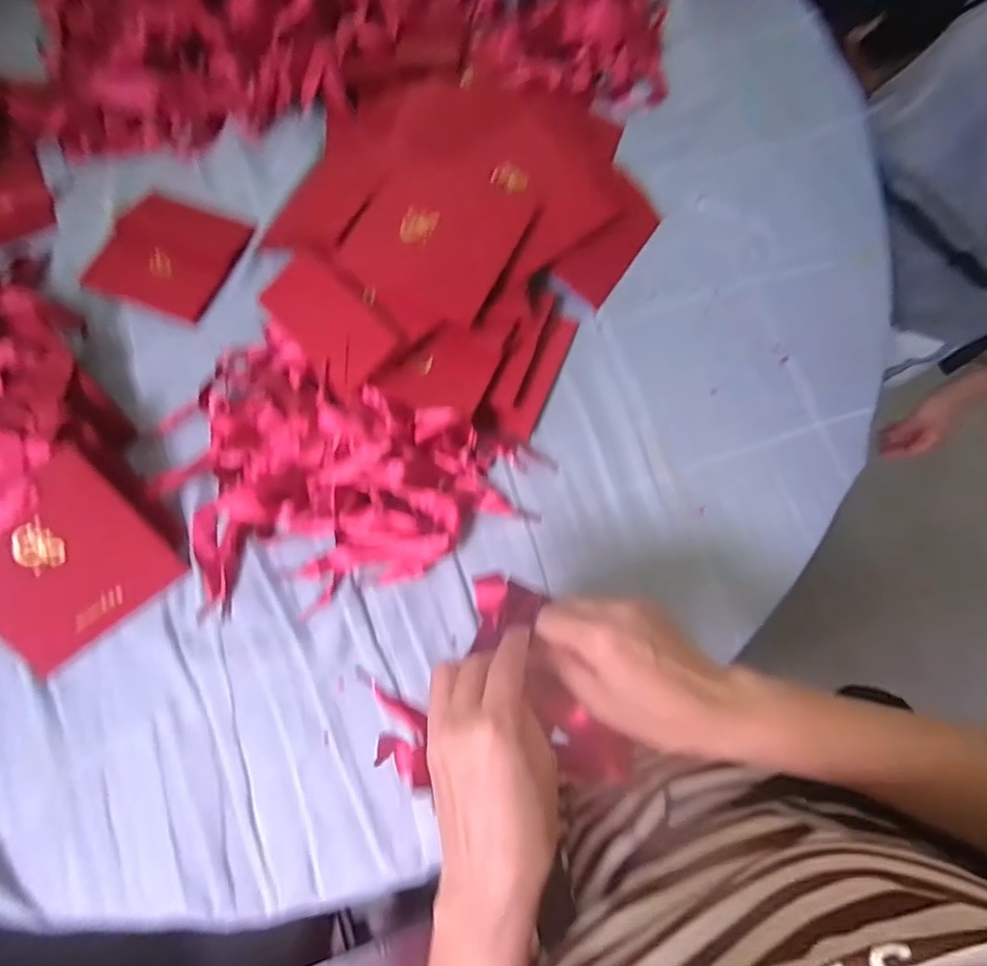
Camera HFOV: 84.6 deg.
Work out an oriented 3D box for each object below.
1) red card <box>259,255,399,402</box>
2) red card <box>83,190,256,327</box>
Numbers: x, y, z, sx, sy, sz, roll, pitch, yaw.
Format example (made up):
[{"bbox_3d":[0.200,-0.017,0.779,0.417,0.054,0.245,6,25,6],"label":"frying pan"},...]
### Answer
[{"bbox_3d":[-0.146,-0.141,0.478,0.071,0.007,0.127,-42,86,-9],"label":"red card"},{"bbox_3d":[-0.344,-0.242,0.575,0.139,0.007,0.131,22,73,7],"label":"red card"}]

